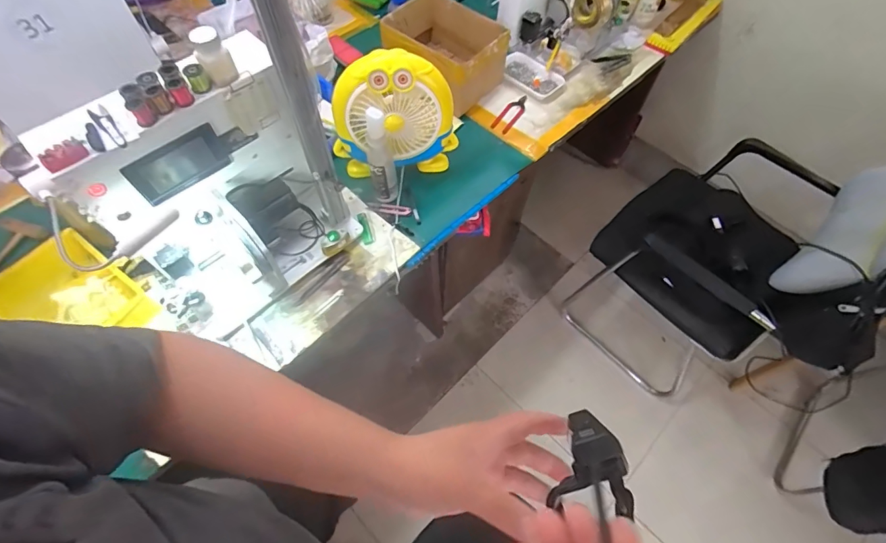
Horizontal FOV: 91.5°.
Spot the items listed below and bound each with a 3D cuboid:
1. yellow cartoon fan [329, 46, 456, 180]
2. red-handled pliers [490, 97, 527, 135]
[{"bbox_3d":[-0.102,-0.319,0.899,0.259,0.257,0.083,-3,61,-3],"label":"yellow cartoon fan"},{"bbox_3d":[0.175,-0.408,1.116,0.048,0.012,0.142,32,64,15],"label":"red-handled pliers"}]

